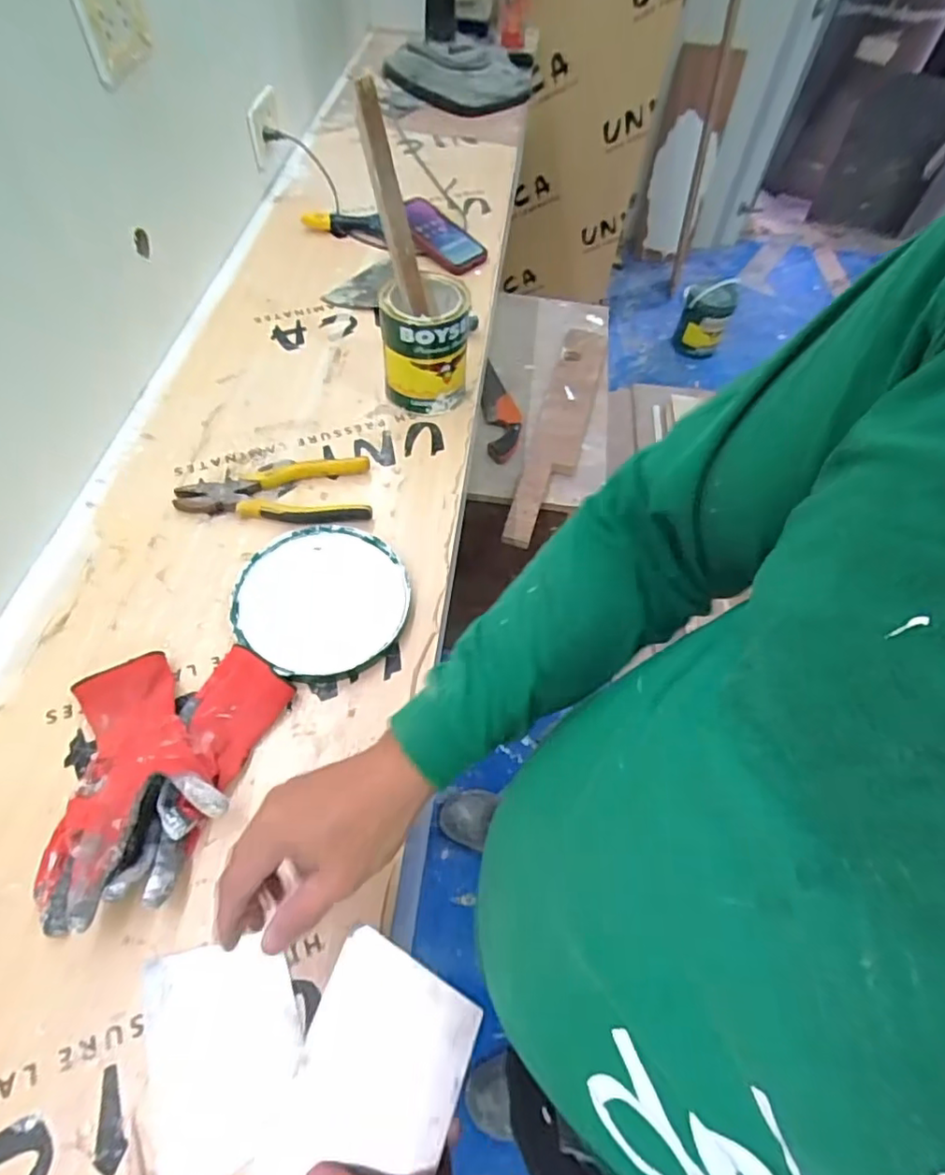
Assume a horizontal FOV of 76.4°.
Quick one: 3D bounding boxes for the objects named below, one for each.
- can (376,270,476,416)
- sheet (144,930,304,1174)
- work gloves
[{"bbox_3d":[-0.057,-0.293,0.738,0.102,0.135,0.102,2,56,-3],"label":"can"},{"bbox_3d":[-0.171,0.321,0.418,0.098,0.009,0.136,-15,58,-14],"label":"sheet"},{"bbox_3d":[-0.243,0.146,0.485,0.166,0.054,0.204,-5,56,-7],"label":"work gloves"}]

